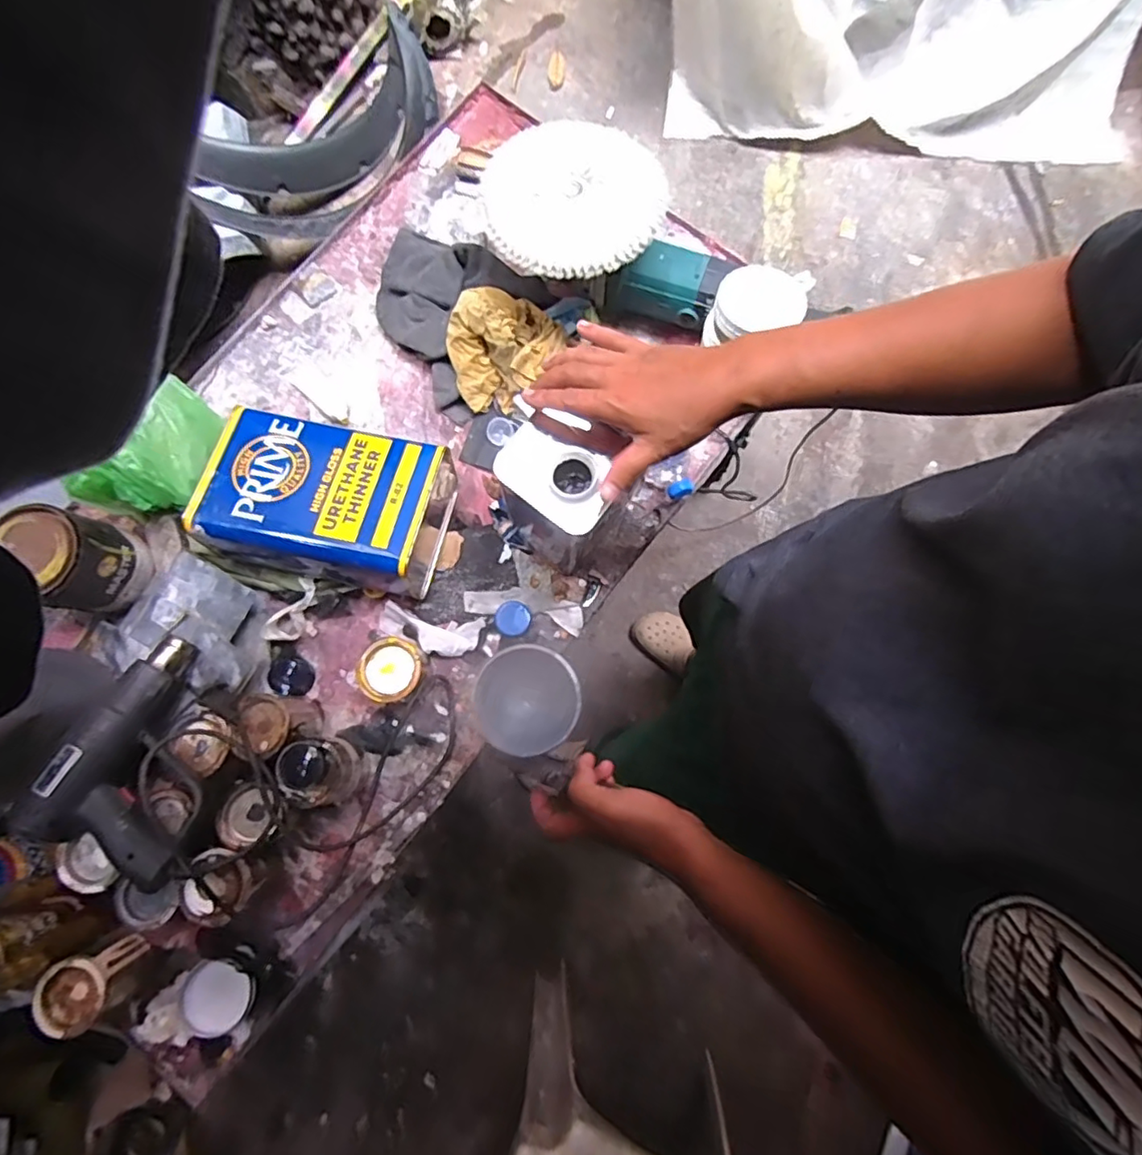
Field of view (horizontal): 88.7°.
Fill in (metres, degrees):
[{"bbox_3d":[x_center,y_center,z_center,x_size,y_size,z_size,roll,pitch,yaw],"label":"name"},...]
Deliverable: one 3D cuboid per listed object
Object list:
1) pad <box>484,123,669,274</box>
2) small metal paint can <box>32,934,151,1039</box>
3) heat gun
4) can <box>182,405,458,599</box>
[{"bbox_3d":[0.003,-0.443,0.680,0.207,0.023,0.204,13,83,2],"label":"pad"},{"bbox_3d":[-0.513,0.436,0.626,0.088,0.053,0.071,-27,79,-7],"label":"small metal paint can"},{"bbox_3d":[-0.438,0.186,0.618,0.159,0.065,0.210,22,78,4],"label":"heat gun"},{"bbox_3d":[-0.283,-0.085,0.695,0.250,0.125,0.164,11,77,1],"label":"can"}]

